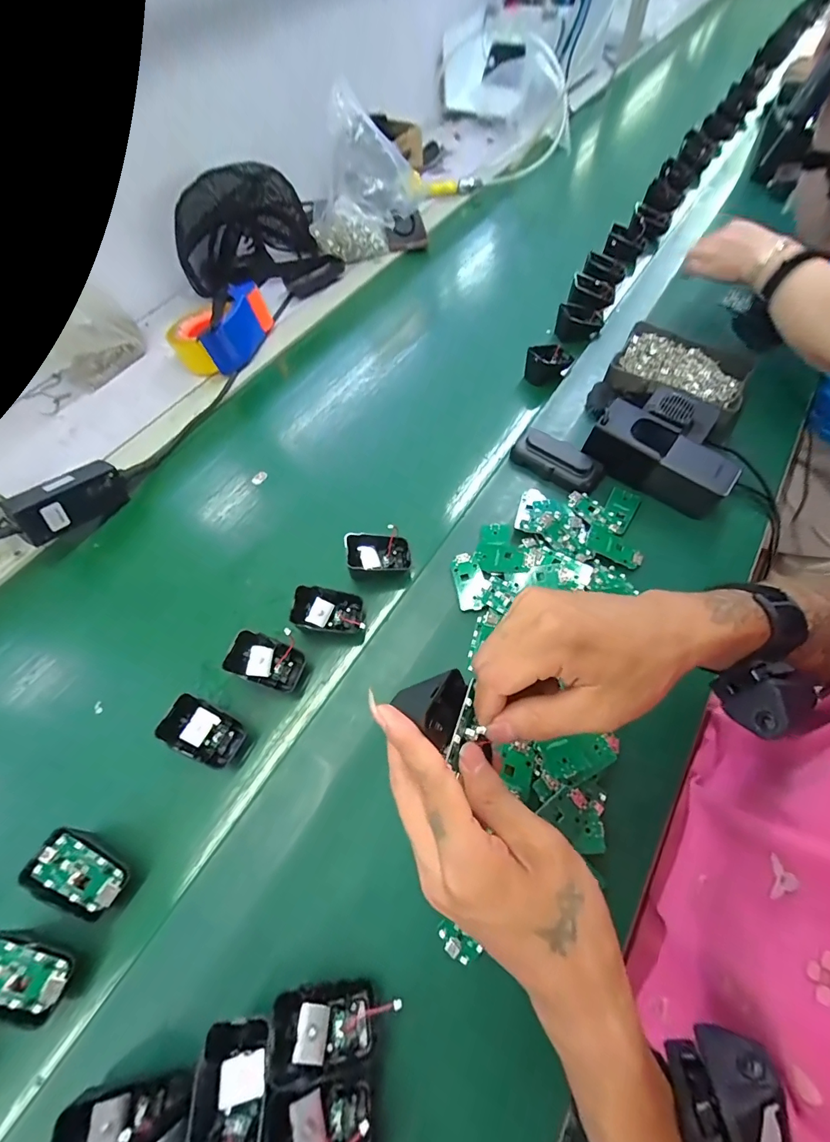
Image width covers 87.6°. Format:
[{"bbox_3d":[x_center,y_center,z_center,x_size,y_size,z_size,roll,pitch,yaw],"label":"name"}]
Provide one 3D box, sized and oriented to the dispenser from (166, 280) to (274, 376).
[{"bbox_3d":[-0.300,-0.367,0.658,0.105,0.064,0.146,21,65,15],"label":"dispenser"}]

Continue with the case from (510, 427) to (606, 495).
[{"bbox_3d":[0.169,-0.133,0.516,0.105,0.024,0.048,35,69,21],"label":"case"}]

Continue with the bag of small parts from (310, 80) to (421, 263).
[{"bbox_3d":[-0.094,-0.646,0.731,0.177,0.186,0.076,-16,61,-5],"label":"bag of small parts"}]

